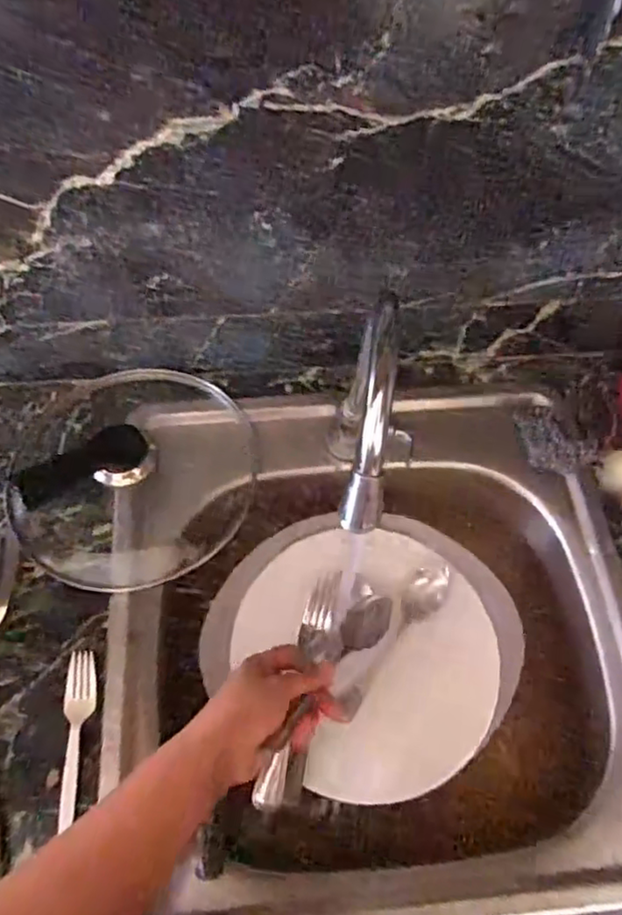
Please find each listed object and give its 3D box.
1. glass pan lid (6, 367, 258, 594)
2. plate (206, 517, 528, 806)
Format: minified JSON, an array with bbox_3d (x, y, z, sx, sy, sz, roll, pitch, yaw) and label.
[{"bbox_3d":[-0.179,0.021,0.640,0.233,0.067,0.217,0,61,-1],"label":"glass pan lid"},{"bbox_3d":[0.055,0.171,0.611,0.250,0.028,0.267,0,61,-1],"label":"plate"}]

